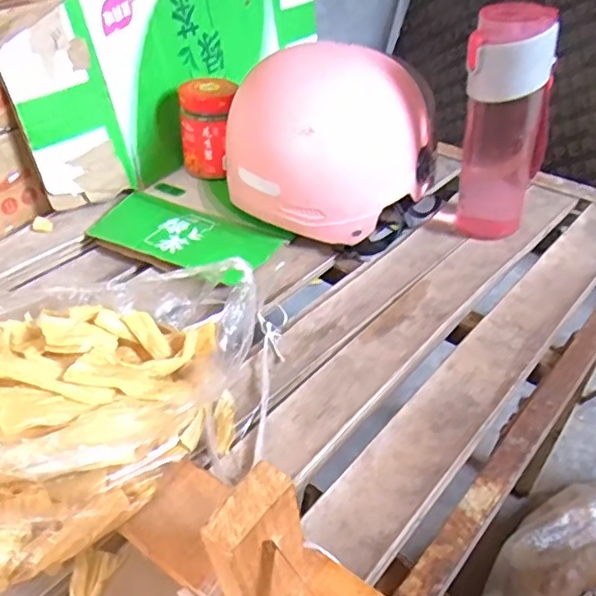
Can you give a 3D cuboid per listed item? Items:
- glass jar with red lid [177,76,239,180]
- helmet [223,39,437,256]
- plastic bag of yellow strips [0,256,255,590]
[{"bbox_3d":[-0.108,-0.200,0.701,0.068,0.105,0.064,-2,39,-4],"label":"glass jar with red lid"},{"bbox_3d":[0.037,-0.169,0.622,0.214,0.165,0.195,7,41,9],"label":"helmet"},{"bbox_3d":[-0.157,0.052,0.364,0.248,0.174,0.192,0,41,1],"label":"plastic bag of yellow strips"}]

